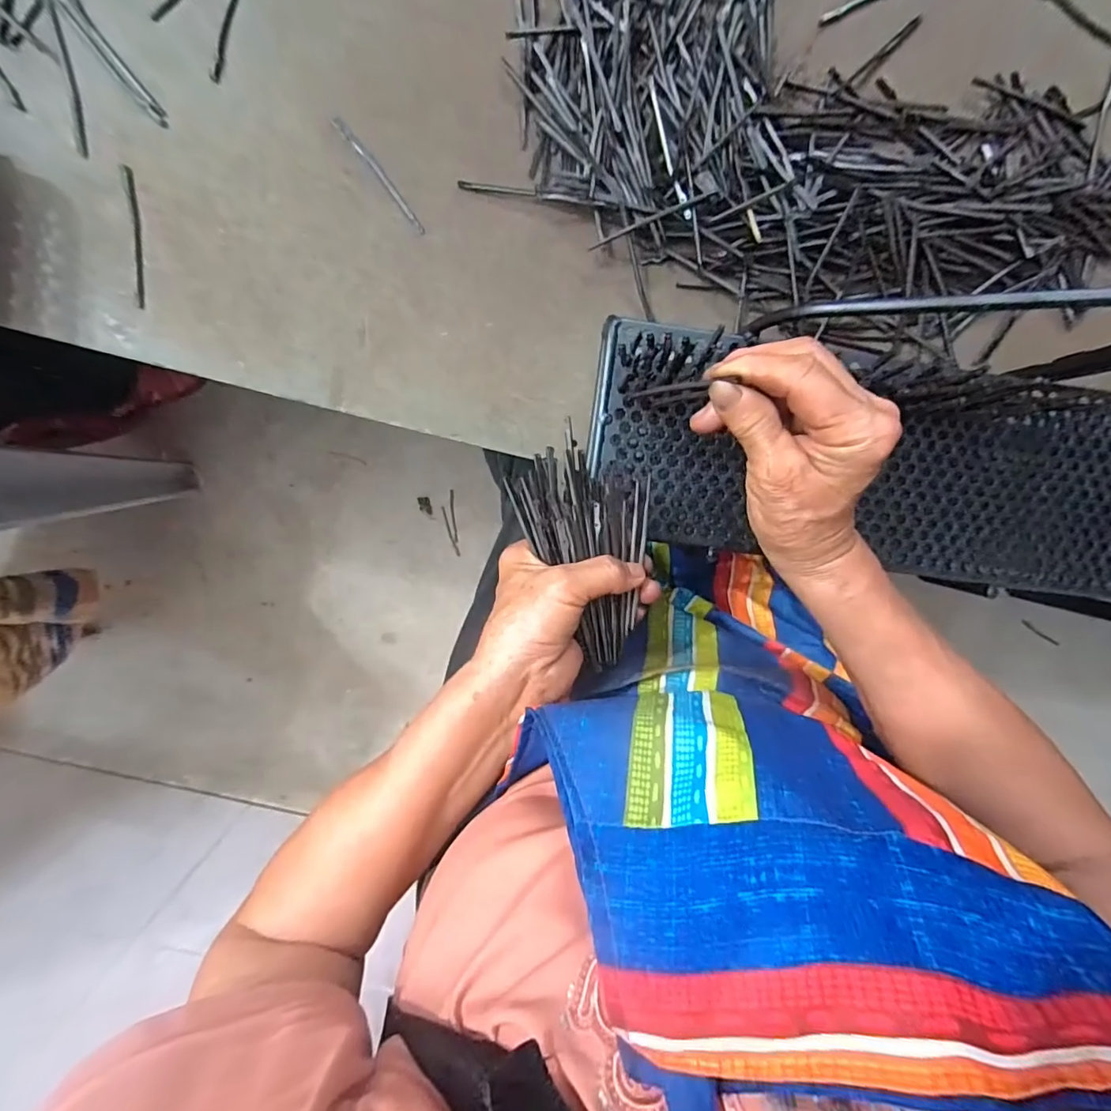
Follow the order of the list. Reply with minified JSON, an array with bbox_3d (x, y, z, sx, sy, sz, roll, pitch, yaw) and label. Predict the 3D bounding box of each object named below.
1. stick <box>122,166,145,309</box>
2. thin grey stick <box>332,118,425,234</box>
[{"bbox_3d":[-0.315,-0.239,0.381,0.009,0.004,0.098,0,99,-4],"label":"stick"},{"bbox_3d":[-0.133,-0.290,0.385,0.008,0.004,0.097,-40,99,3],"label":"thin grey stick"}]

